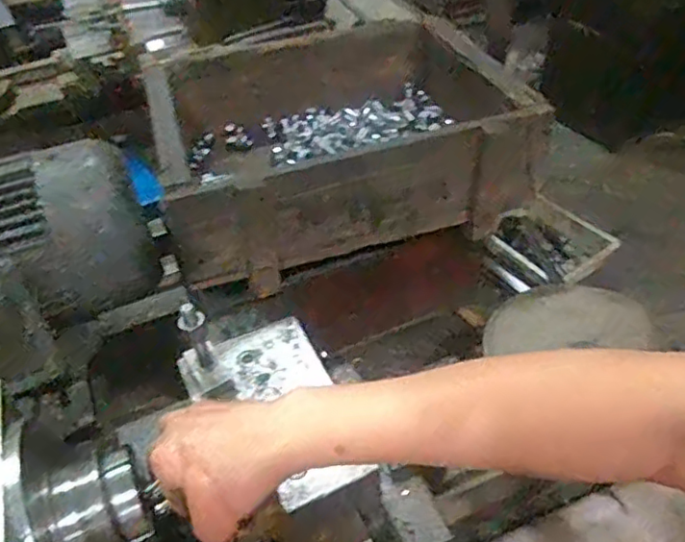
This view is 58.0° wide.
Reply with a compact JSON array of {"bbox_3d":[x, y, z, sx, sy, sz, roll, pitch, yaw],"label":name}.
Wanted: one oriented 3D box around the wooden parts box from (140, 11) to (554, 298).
[{"bbox_3d":[-0.012,-0.169,0.746,0.396,0.120,0.355,-13,42,-8],"label":"wooden parts box"}]

